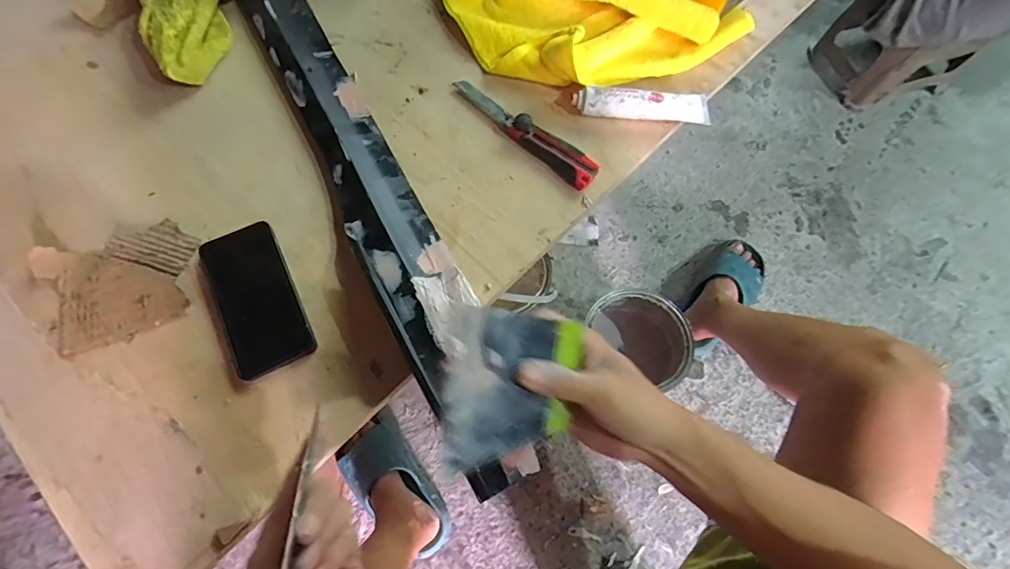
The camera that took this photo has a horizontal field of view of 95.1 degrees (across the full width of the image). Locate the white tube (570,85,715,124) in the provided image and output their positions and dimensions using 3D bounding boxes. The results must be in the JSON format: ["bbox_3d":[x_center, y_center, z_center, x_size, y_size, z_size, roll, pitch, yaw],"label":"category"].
[{"bbox_3d":[0.174,-0.226,0.582,0.170,0.034,0.033,2,68,-1],"label":"white tube"}]

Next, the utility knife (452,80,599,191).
[{"bbox_3d":[0.023,-0.195,0.574,0.219,0.025,0.037,41,73,14],"label":"utility knife"}]

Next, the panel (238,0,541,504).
[{"bbox_3d":[-0.186,-0.166,0.550,0.088,0.039,0.684,-27,71,-11],"label":"panel"}]

